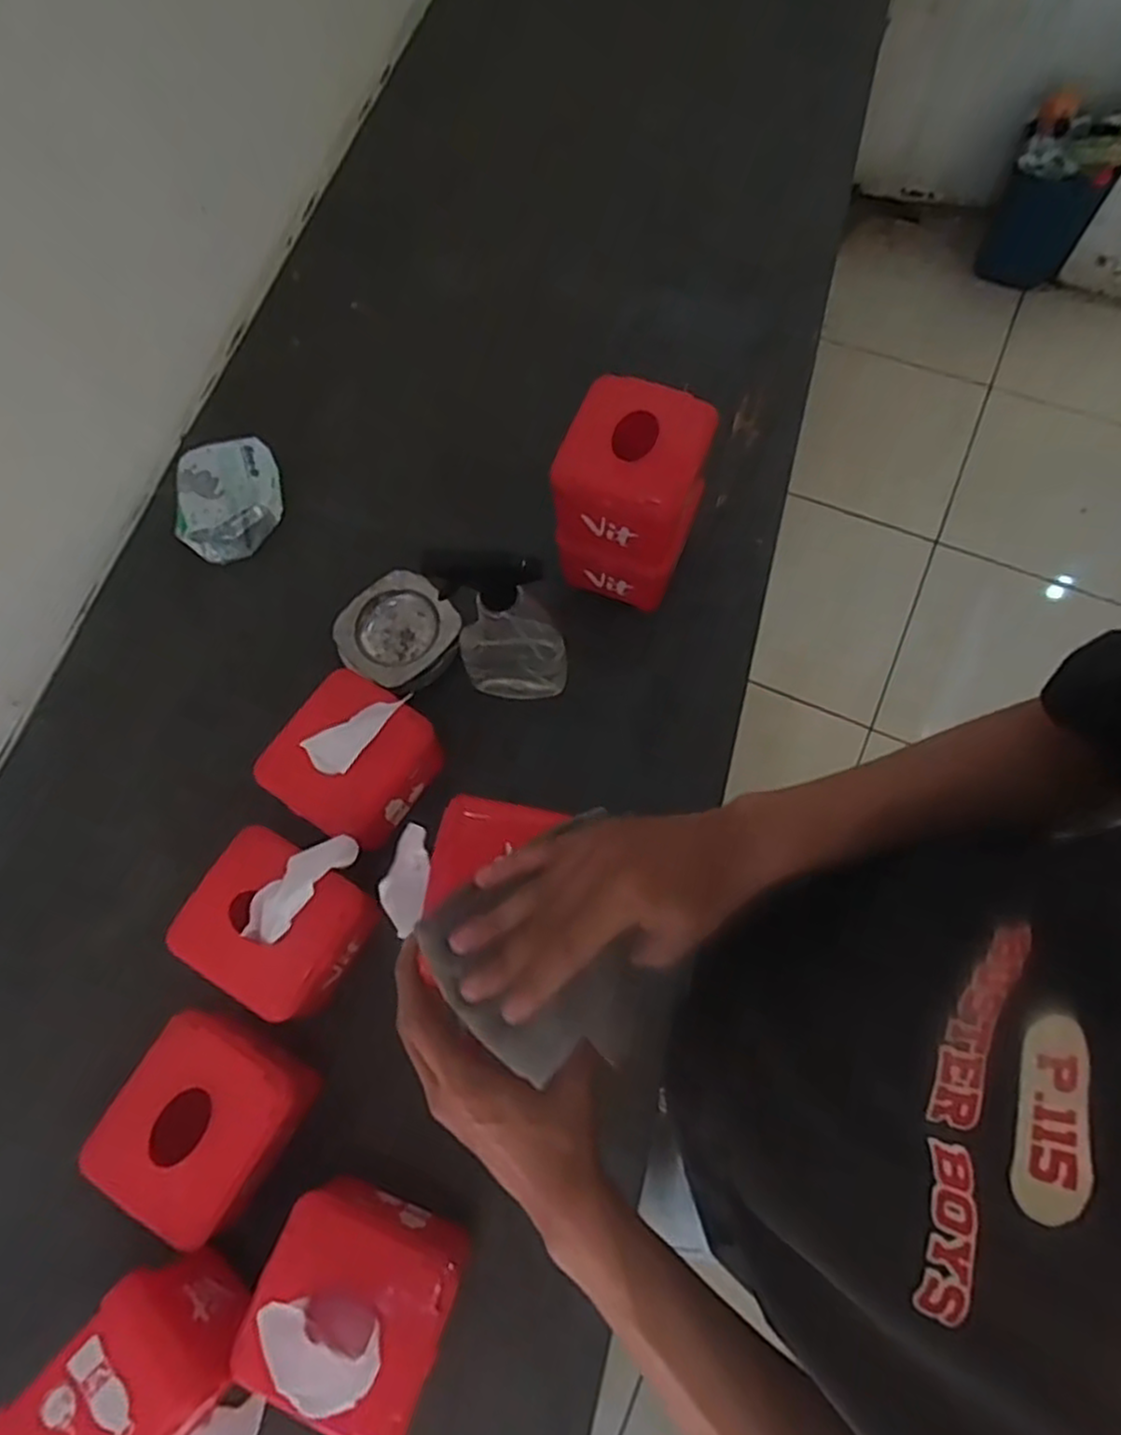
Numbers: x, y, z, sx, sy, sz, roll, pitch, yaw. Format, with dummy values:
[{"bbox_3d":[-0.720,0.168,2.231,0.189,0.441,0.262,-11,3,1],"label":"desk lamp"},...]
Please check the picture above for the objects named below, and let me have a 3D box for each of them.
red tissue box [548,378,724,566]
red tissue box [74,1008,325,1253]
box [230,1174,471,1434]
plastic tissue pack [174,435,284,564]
[{"bbox_3d":[0.066,-0.220,0.660,0.120,0.090,0.118,22,72,11],"label":"red tissue box"},{"bbox_3d":[-0.264,0.308,0.574,0.121,0.092,0.132,28,73,13],"label":"red tissue box"},{"bbox_3d":[-0.141,0.404,0.510,0.128,0.130,0.119,19,71,10],"label":"box"},{"bbox_3d":[-0.357,-0.236,0.801,0.114,0.054,0.111,-17,69,-3],"label":"plastic tissue pack"}]

